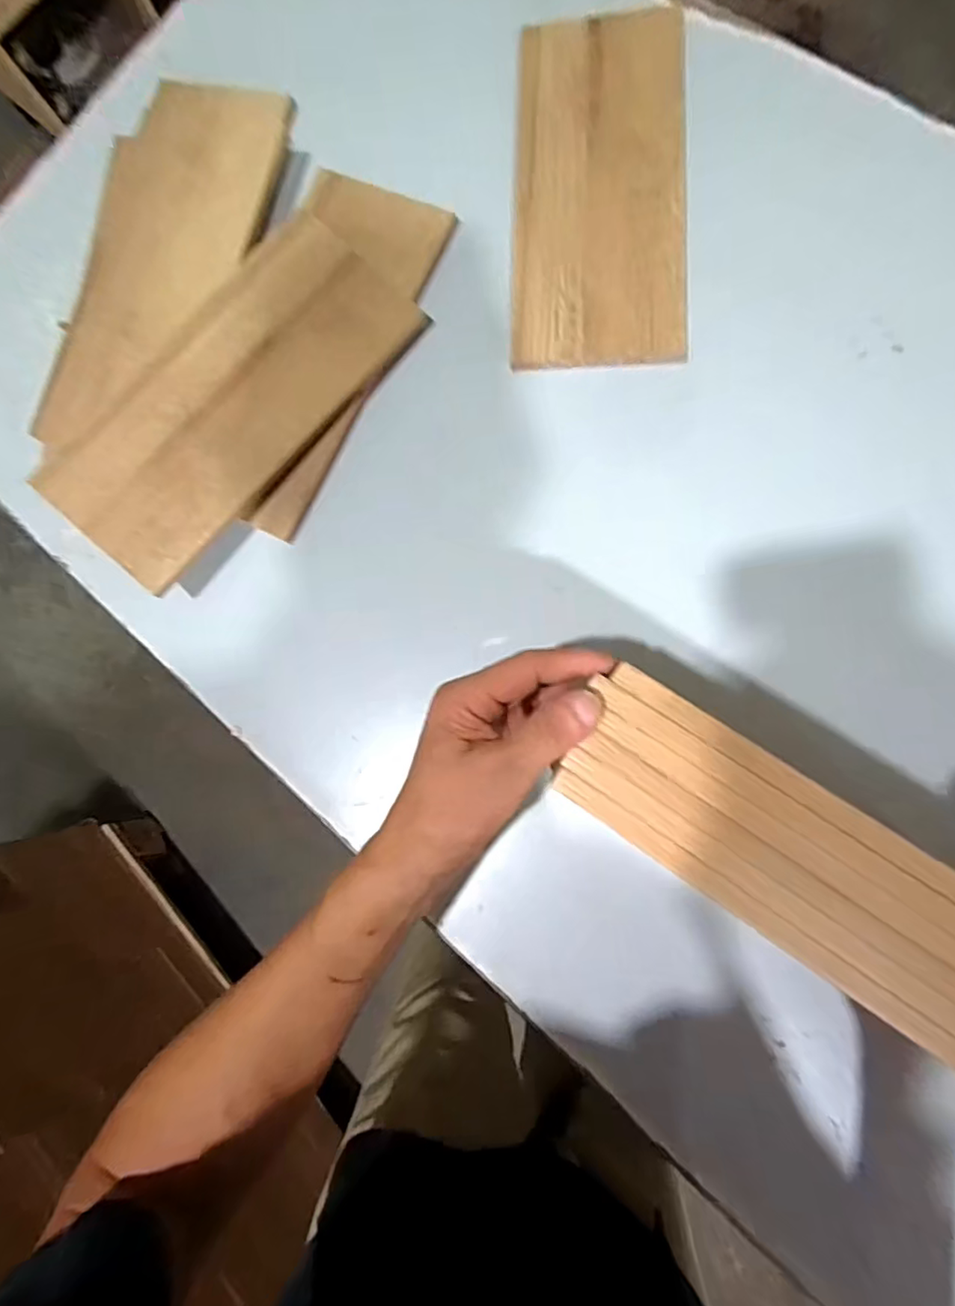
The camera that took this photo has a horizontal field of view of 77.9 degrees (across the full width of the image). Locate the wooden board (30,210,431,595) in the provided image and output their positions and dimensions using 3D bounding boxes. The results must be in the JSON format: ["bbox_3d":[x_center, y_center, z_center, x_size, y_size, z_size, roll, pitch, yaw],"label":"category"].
[{"bbox_3d":[-0.186,-0.197,0.458,0.130,0.010,0.298,42,83,-2],"label":"wooden board"}]

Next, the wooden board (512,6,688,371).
[{"bbox_3d":[0.096,-0.368,0.463,0.130,0.005,0.303,1,84,8],"label":"wooden board"}]

